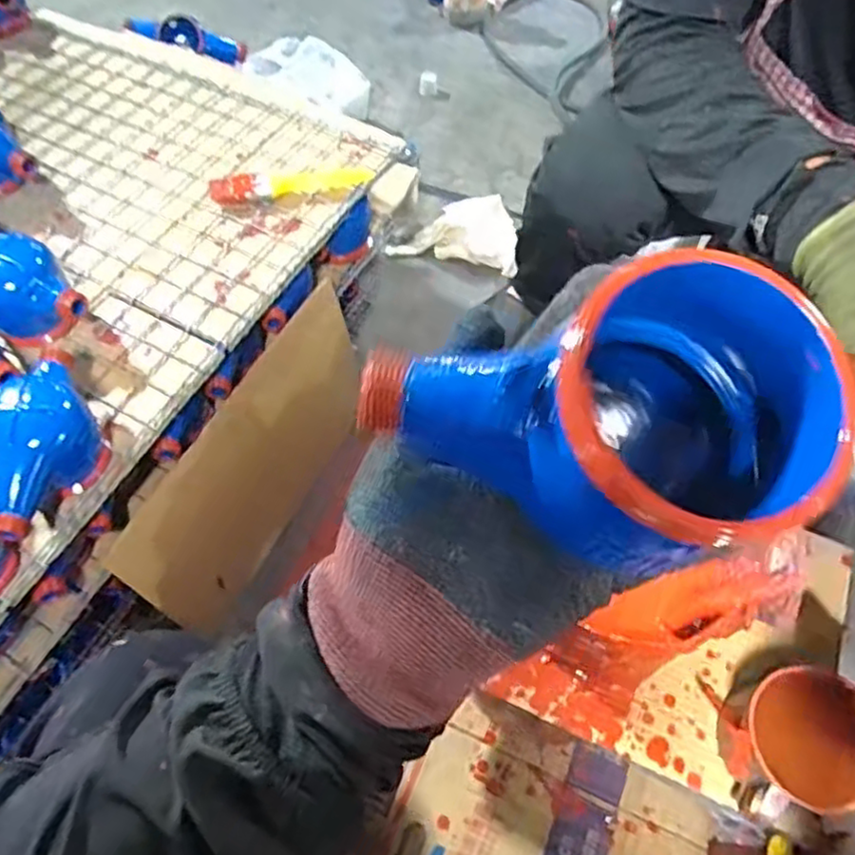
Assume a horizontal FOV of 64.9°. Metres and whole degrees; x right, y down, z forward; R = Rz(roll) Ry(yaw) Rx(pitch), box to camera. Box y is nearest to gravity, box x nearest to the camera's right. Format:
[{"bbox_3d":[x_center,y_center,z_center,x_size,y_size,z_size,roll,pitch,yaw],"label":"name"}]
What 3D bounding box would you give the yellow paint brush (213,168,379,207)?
[{"bbox_3d":[-0.152,-0.280,0.759,0.179,0.019,0.048,-13,61,-9],"label":"yellow paint brush"}]

